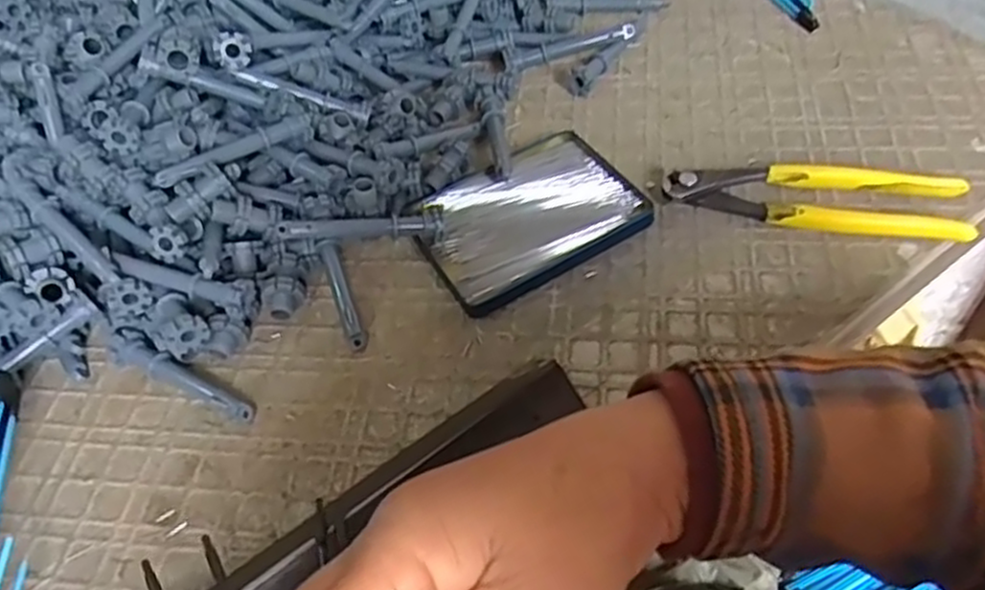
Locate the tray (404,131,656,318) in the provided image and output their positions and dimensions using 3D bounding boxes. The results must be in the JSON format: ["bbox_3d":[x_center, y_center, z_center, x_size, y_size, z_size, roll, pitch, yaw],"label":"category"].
[{"bbox_3d":[0.019,-0.051,0.454,0.128,0.012,0.096,-27,54,-14],"label":"tray"}]

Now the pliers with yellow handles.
[{"bbox_3d":[0.186,-0.057,0.437,0.163,0.017,0.042,8,53,13],"label":"pliers with yellow handles"}]

